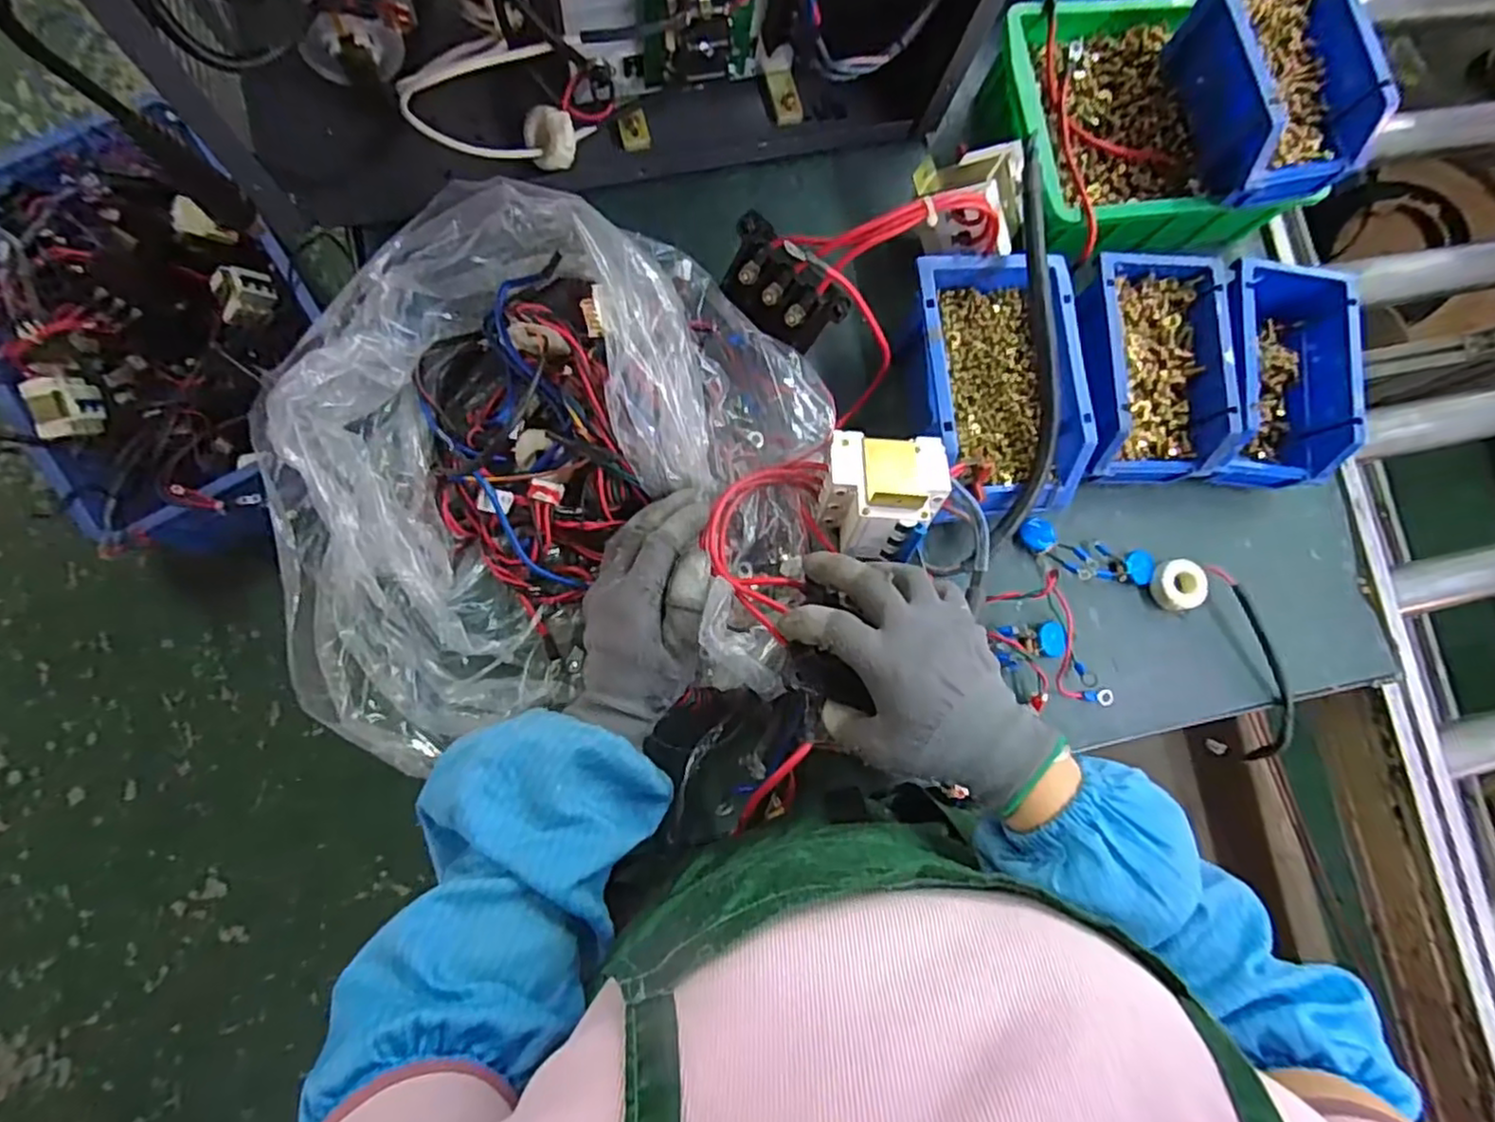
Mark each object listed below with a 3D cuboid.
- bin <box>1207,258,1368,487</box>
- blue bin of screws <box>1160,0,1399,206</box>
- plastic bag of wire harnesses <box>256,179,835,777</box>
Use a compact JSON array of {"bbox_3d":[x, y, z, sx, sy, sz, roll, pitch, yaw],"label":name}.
[{"bbox_3d":[0.420,-0.146,0.548,0.111,0.063,0.164,-1,82,-7],"label":"bin"},{"bbox_3d":[0.391,-0.359,0.515,0.100,0.072,0.160,-14,84,-9],"label":"blue bin of screws"},{"bbox_3d":[-0.125,-0.048,0.449,0.306,0.104,0.351,9,82,-3],"label":"plastic bag of wire harnesses"}]

